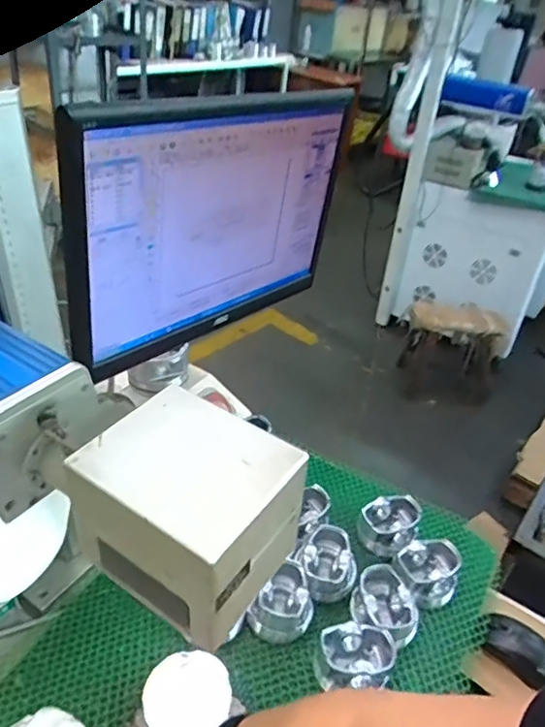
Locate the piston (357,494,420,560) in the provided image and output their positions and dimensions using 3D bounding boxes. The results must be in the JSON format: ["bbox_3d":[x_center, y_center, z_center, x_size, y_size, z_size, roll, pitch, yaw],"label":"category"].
[{"bbox_3d":[0.165,0.227,0.784,0.085,0.051,0.069,-25,45,-37],"label":"piston"}]

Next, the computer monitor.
[{"bbox_3d":[-0.069,-0.174,0.697,0.079,0.322,0.417,28,40,28],"label":"computer monitor"}]

